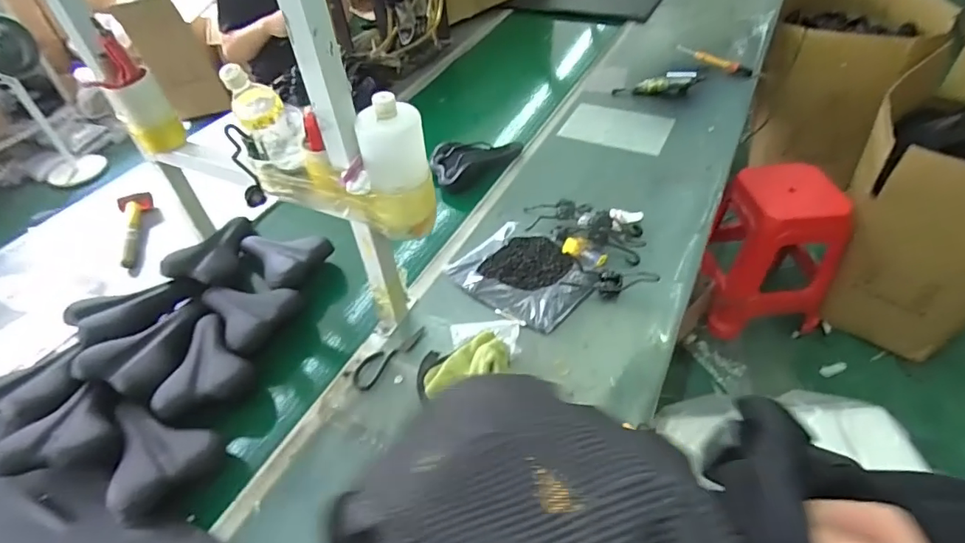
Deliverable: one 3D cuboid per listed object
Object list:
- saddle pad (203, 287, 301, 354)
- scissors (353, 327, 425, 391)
[{"bbox_3d":[-0.497,0.070,1.031,0.224,0.048,0.152,23,52,21],"label":"saddle pad"},{"bbox_3d":[-0.181,0.161,0.979,0.050,0.008,0.167,31,56,26],"label":"scissors"}]

